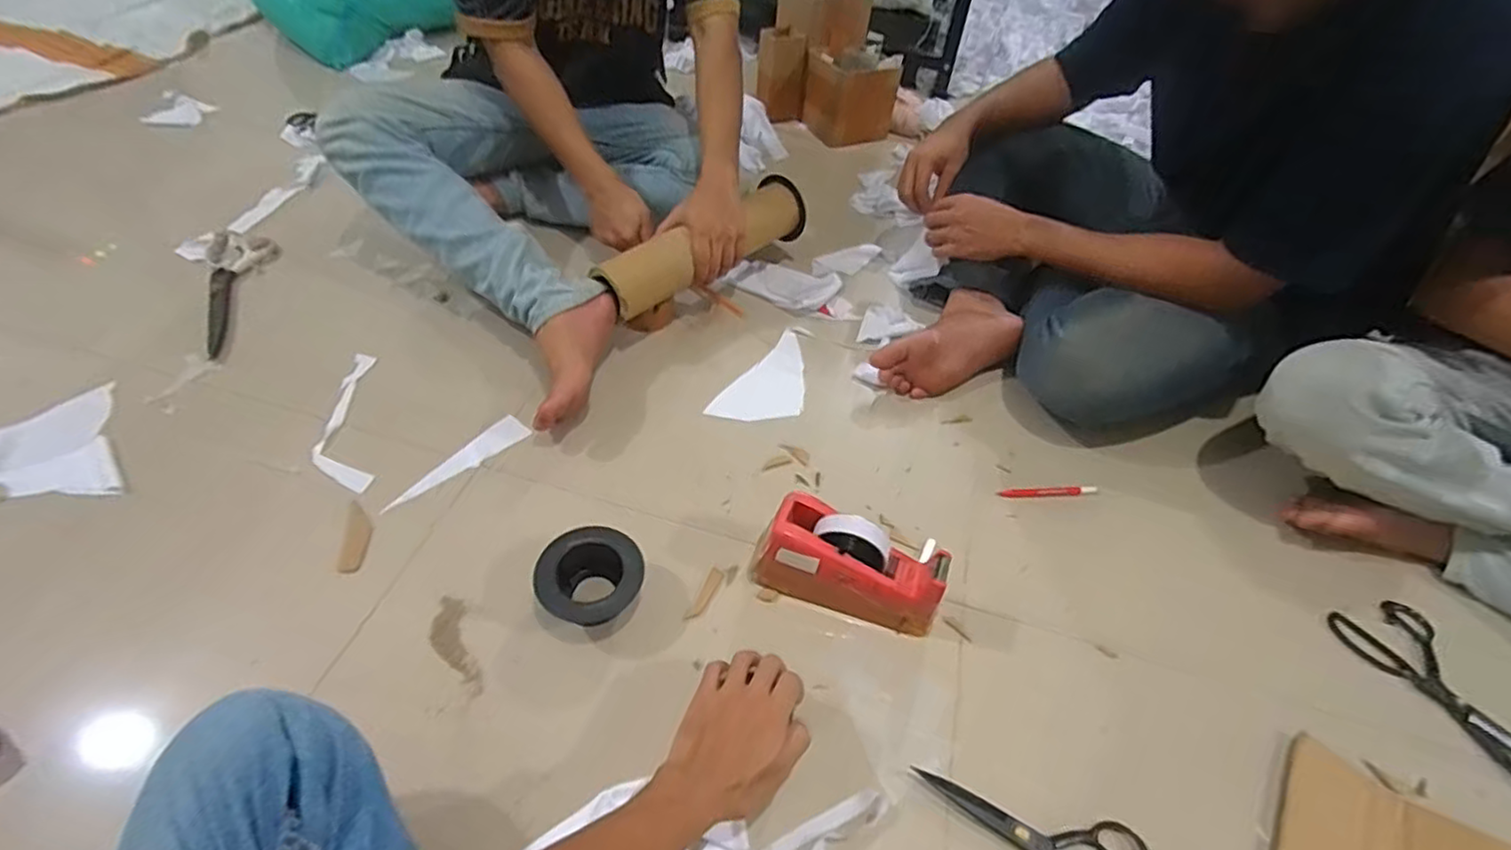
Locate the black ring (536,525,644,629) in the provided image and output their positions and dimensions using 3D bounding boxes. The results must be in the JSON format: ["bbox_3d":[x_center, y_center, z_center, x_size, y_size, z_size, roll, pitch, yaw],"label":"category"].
[{"bbox_3d":[-0.170,0.158,0.690,0.105,0.051,0.096,-15,52,-19],"label":"black ring"}]

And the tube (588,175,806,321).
[{"bbox_3d":[-0.069,-0.268,1.006,0.084,0.079,0.390,35,54,24],"label":"tube"}]

